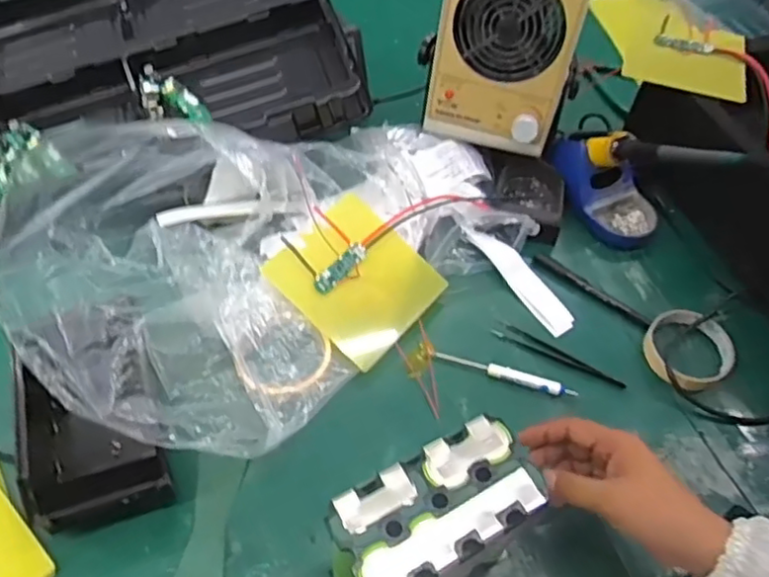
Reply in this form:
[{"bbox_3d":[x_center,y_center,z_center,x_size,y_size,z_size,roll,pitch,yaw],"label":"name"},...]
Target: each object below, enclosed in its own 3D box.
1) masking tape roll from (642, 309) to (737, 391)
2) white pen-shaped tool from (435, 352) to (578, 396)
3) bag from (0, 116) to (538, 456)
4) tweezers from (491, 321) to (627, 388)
[{"bbox_3d":[0.303,0.061,0.652,0.081,0.027,0.082,2,55,-3],"label":"masking tape roll"},{"bbox_3d":[0.117,0.081,0.630,0.136,0.009,0.015,18,56,8],"label":"white pen-shaped tool"},{"bbox_3d":[-0.094,-0.066,0.618,0.290,0.172,0.477,40,62,21],"label":"bag"},{"bbox_3d":[0.173,0.065,0.648,0.133,0.005,0.019,24,57,13],"label":"tweezers"}]

